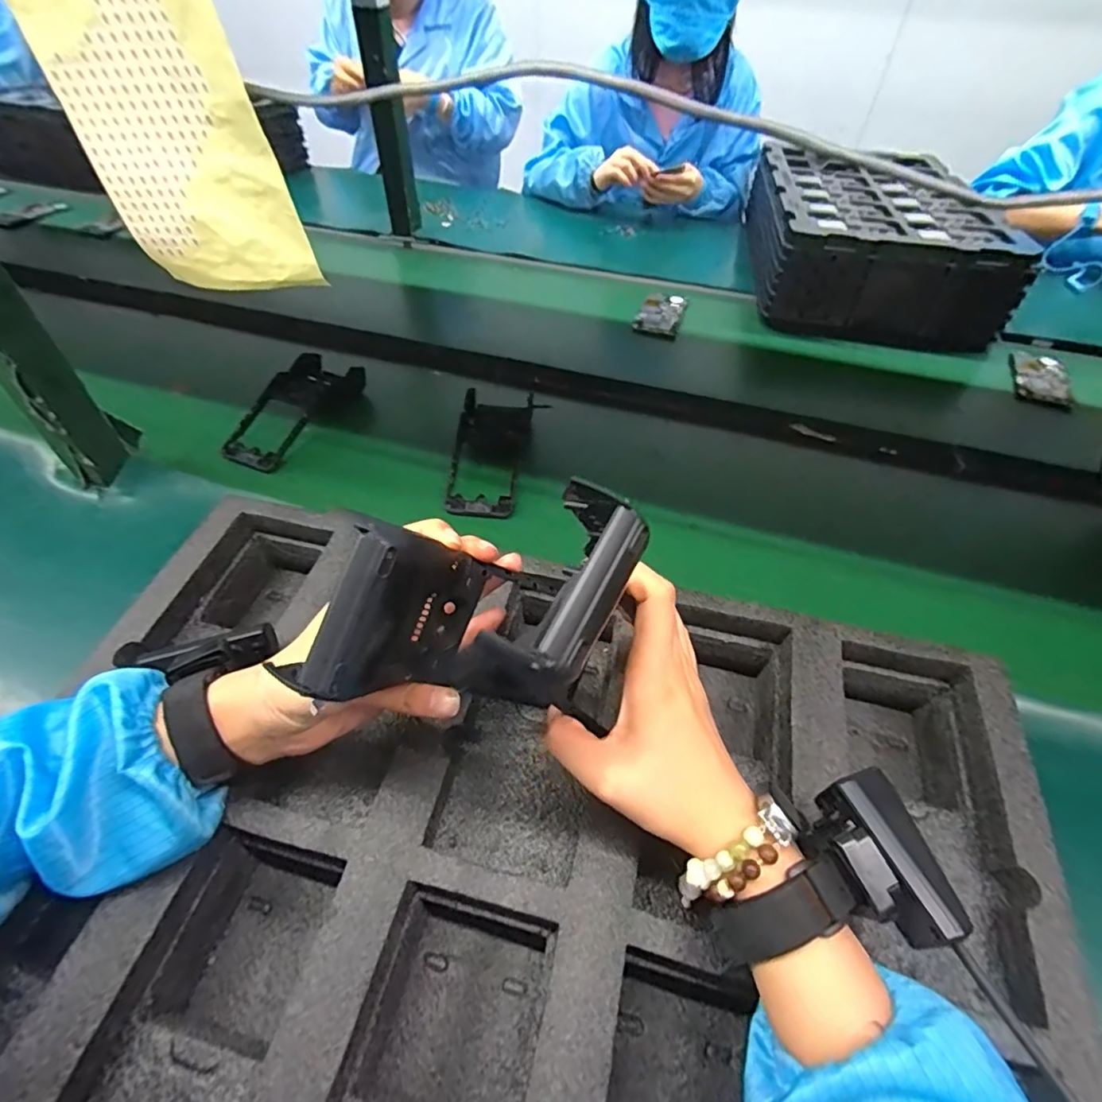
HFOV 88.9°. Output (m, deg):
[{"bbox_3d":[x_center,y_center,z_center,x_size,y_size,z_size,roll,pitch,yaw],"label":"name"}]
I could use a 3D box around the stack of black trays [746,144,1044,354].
[{"bbox_3d":[0.520,-0.532,0.932,0.330,0.116,0.485,9,50,6],"label":"stack of black trays"}]

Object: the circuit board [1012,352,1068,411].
[{"bbox_3d":[0.666,-0.235,0.765,0.064,0.015,0.113,22,53,16],"label":"circuit board"}]

